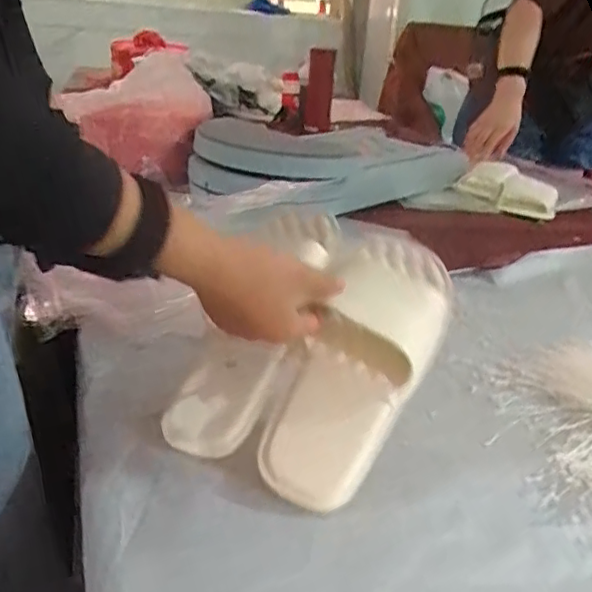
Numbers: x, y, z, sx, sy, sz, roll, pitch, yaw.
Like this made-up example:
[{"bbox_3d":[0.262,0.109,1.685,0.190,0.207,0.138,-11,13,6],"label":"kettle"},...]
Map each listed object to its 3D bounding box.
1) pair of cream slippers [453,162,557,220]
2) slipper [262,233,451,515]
[{"bbox_3d":[0.385,-0.199,1.122,0.181,0.064,0.086,25,34,34],"label":"pair of cream slippers"},{"bbox_3d":[0.051,0.050,0.474,0.094,0.053,0.230,18,65,24],"label":"slipper"}]

